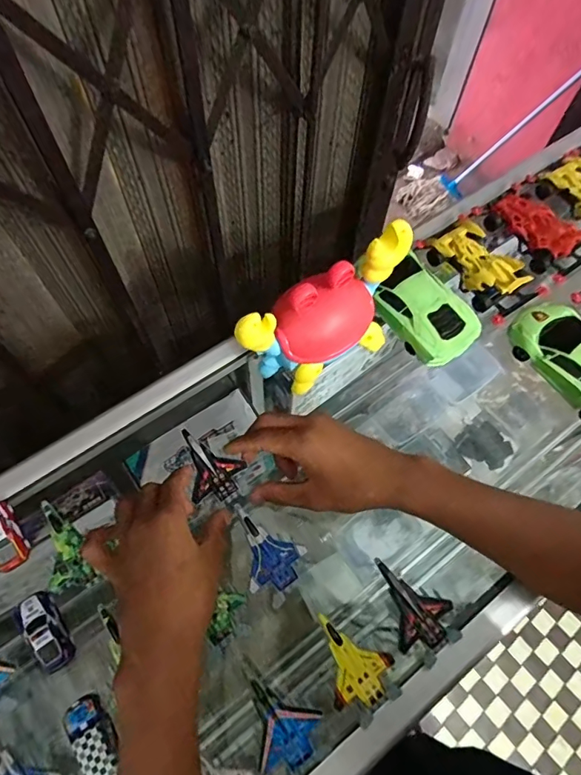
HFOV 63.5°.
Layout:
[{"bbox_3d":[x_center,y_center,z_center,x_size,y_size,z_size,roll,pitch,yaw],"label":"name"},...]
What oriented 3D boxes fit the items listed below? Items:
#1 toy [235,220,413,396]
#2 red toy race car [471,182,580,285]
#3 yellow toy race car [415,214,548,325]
[{"bbox_3d":[0.036,-0.065,0.447,0.174,0.115,0.059,-31,69,-15],"label":"toy"},{"bbox_3d":[0.314,-0.204,0.587,0.081,0.037,0.140,-34,70,-16],"label":"red toy race car"},{"bbox_3d":[0.233,-0.152,0.562,0.091,0.038,0.138,-34,70,-16],"label":"yellow toy race car"}]

